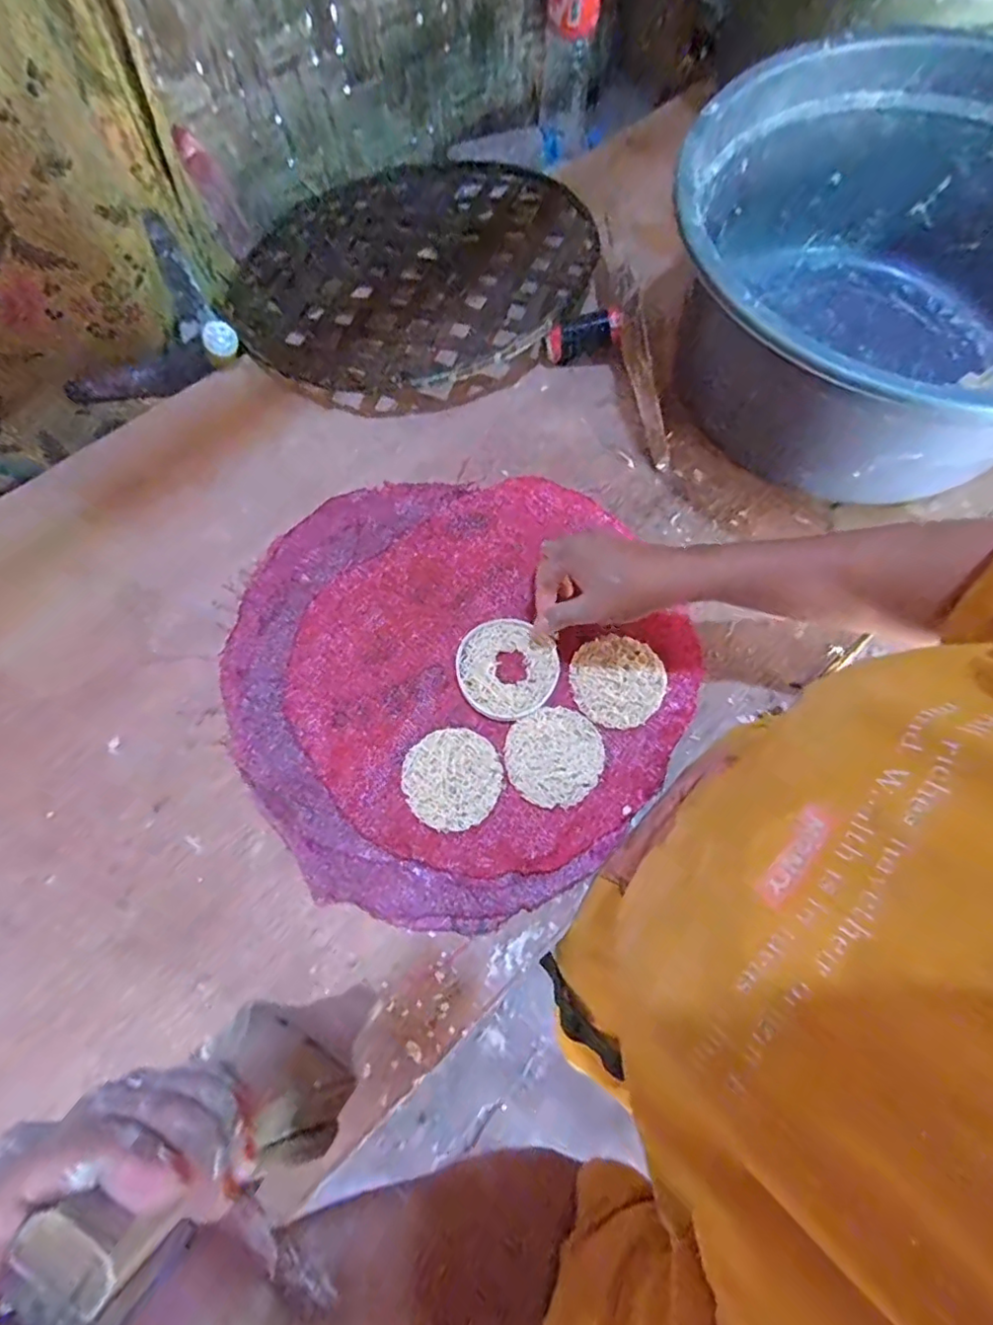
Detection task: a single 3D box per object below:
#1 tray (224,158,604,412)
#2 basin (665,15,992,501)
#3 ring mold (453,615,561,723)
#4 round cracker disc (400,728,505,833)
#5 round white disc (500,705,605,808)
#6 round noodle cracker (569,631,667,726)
[{"bbox_3d":[-0.103,-0.453,0.673,0.395,0.078,0.406,-28,73,-10],"label":"tray"},{"bbox_3d":[0.355,-0.333,0.525,0.396,0.186,0.407,0,68,1],"label":"basin"},{"bbox_3d":[0.007,0.004,0.498,0.091,0.007,0.088,35,73,13],"label":"ring mold"},{"bbox_3d":[-0.036,0.092,0.462,0.078,0.006,0.078,0,68,1],"label":"round cracker disc"},{"bbox_3d":[0.047,0.076,0.470,0.079,0.004,0.076,0,68,1],"label":"round white disc"},{"bbox_3d":[0.103,0.014,0.491,0.078,0.006,0.078,0,68,1],"label":"round noodle cracker"}]

